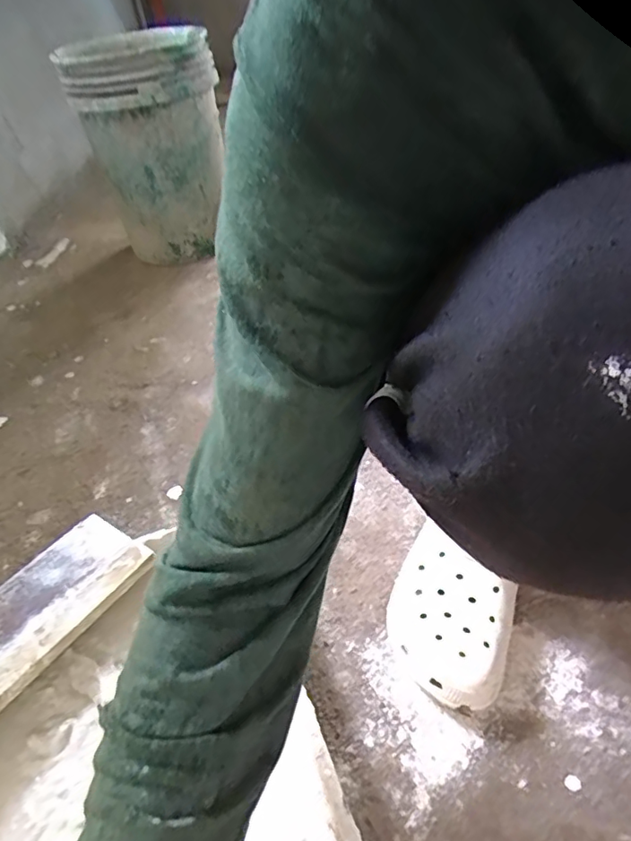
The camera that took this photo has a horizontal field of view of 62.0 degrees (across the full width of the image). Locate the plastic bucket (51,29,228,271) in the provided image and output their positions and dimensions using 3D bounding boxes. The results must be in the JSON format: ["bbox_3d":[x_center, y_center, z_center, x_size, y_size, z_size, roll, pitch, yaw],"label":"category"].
[{"bbox_3d":[-0.327,-0.579,1.145,0.263,0.405,0.296,-12,42,-5],"label":"plastic bucket"}]

